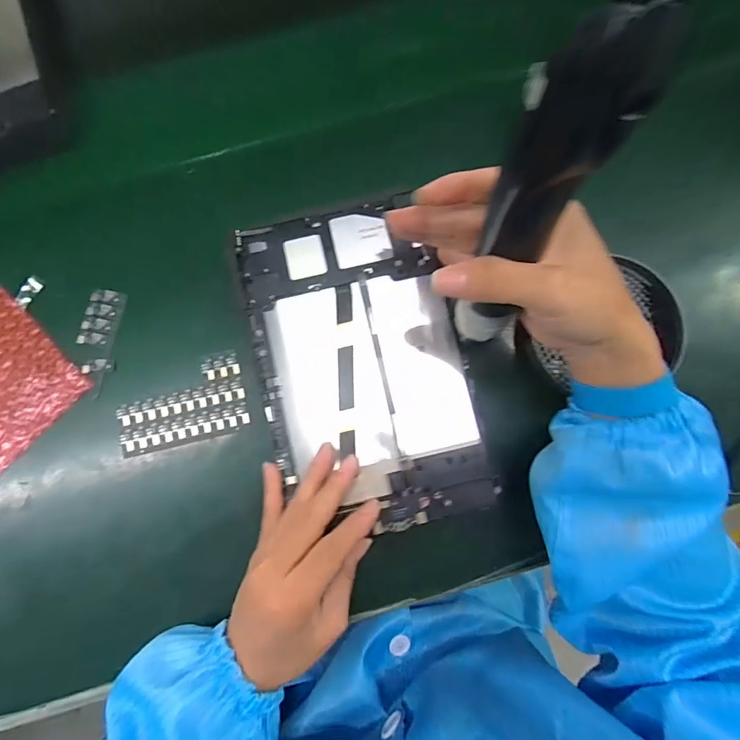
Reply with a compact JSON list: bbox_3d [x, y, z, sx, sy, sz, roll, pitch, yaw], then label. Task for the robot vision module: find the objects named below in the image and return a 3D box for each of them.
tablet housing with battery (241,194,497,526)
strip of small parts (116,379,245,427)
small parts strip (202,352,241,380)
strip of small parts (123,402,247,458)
[{"bbox_3d":[-0.005,-0.005,0.310,0.148,0.015,0.234,-13,83,3],"label":"tablet housing with battery"},{"bbox_3d":[-0.147,0.025,0.326,0.095,0.008,0.018,-14,80,-2],"label":"strip of small parts"},{"bbox_3d":[-0.118,-0.003,0.330,0.028,0.004,0.017,-12,80,-1],"label":"small parts strip"},{"bbox_3d":[-0.143,0.047,0.323,0.097,0.005,0.020,-13,80,-2],"label":"strip of small parts"}]

